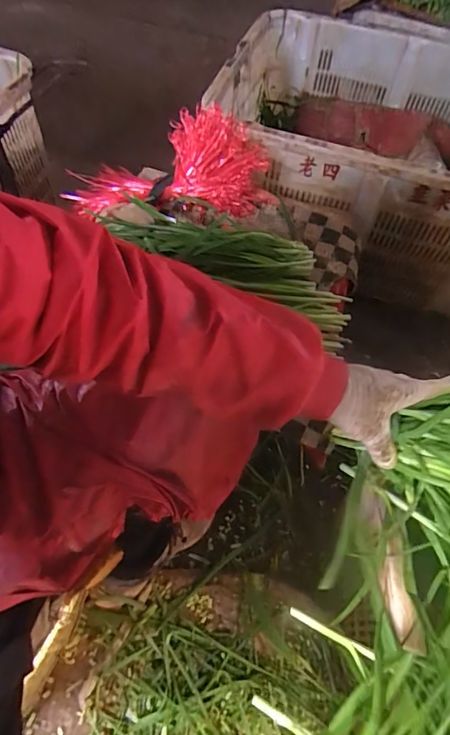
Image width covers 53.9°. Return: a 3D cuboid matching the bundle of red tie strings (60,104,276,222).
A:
[{"bbox_3d":[-0.098,-0.344,0.785,0.343,0.143,0.123,-2,58,16],"label":"bundle of red tie strings"}]

